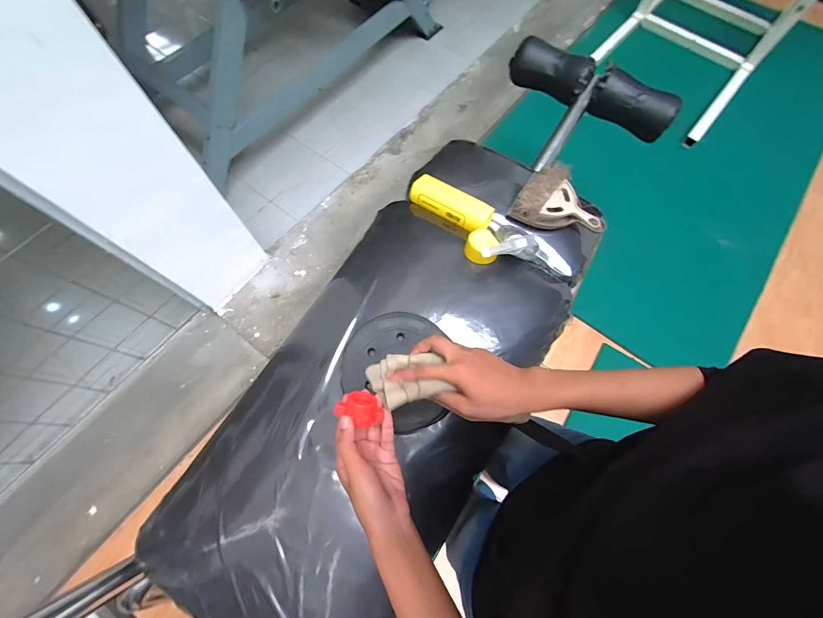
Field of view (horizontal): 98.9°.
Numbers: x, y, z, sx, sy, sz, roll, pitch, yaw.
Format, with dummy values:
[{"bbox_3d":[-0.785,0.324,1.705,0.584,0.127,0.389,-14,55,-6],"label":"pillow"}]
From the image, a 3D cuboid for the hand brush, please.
[{"bbox_3d":[0.338,-0.232,0.779,0.191,0.040,0.168,32,71,10],"label":"hand brush"}]

